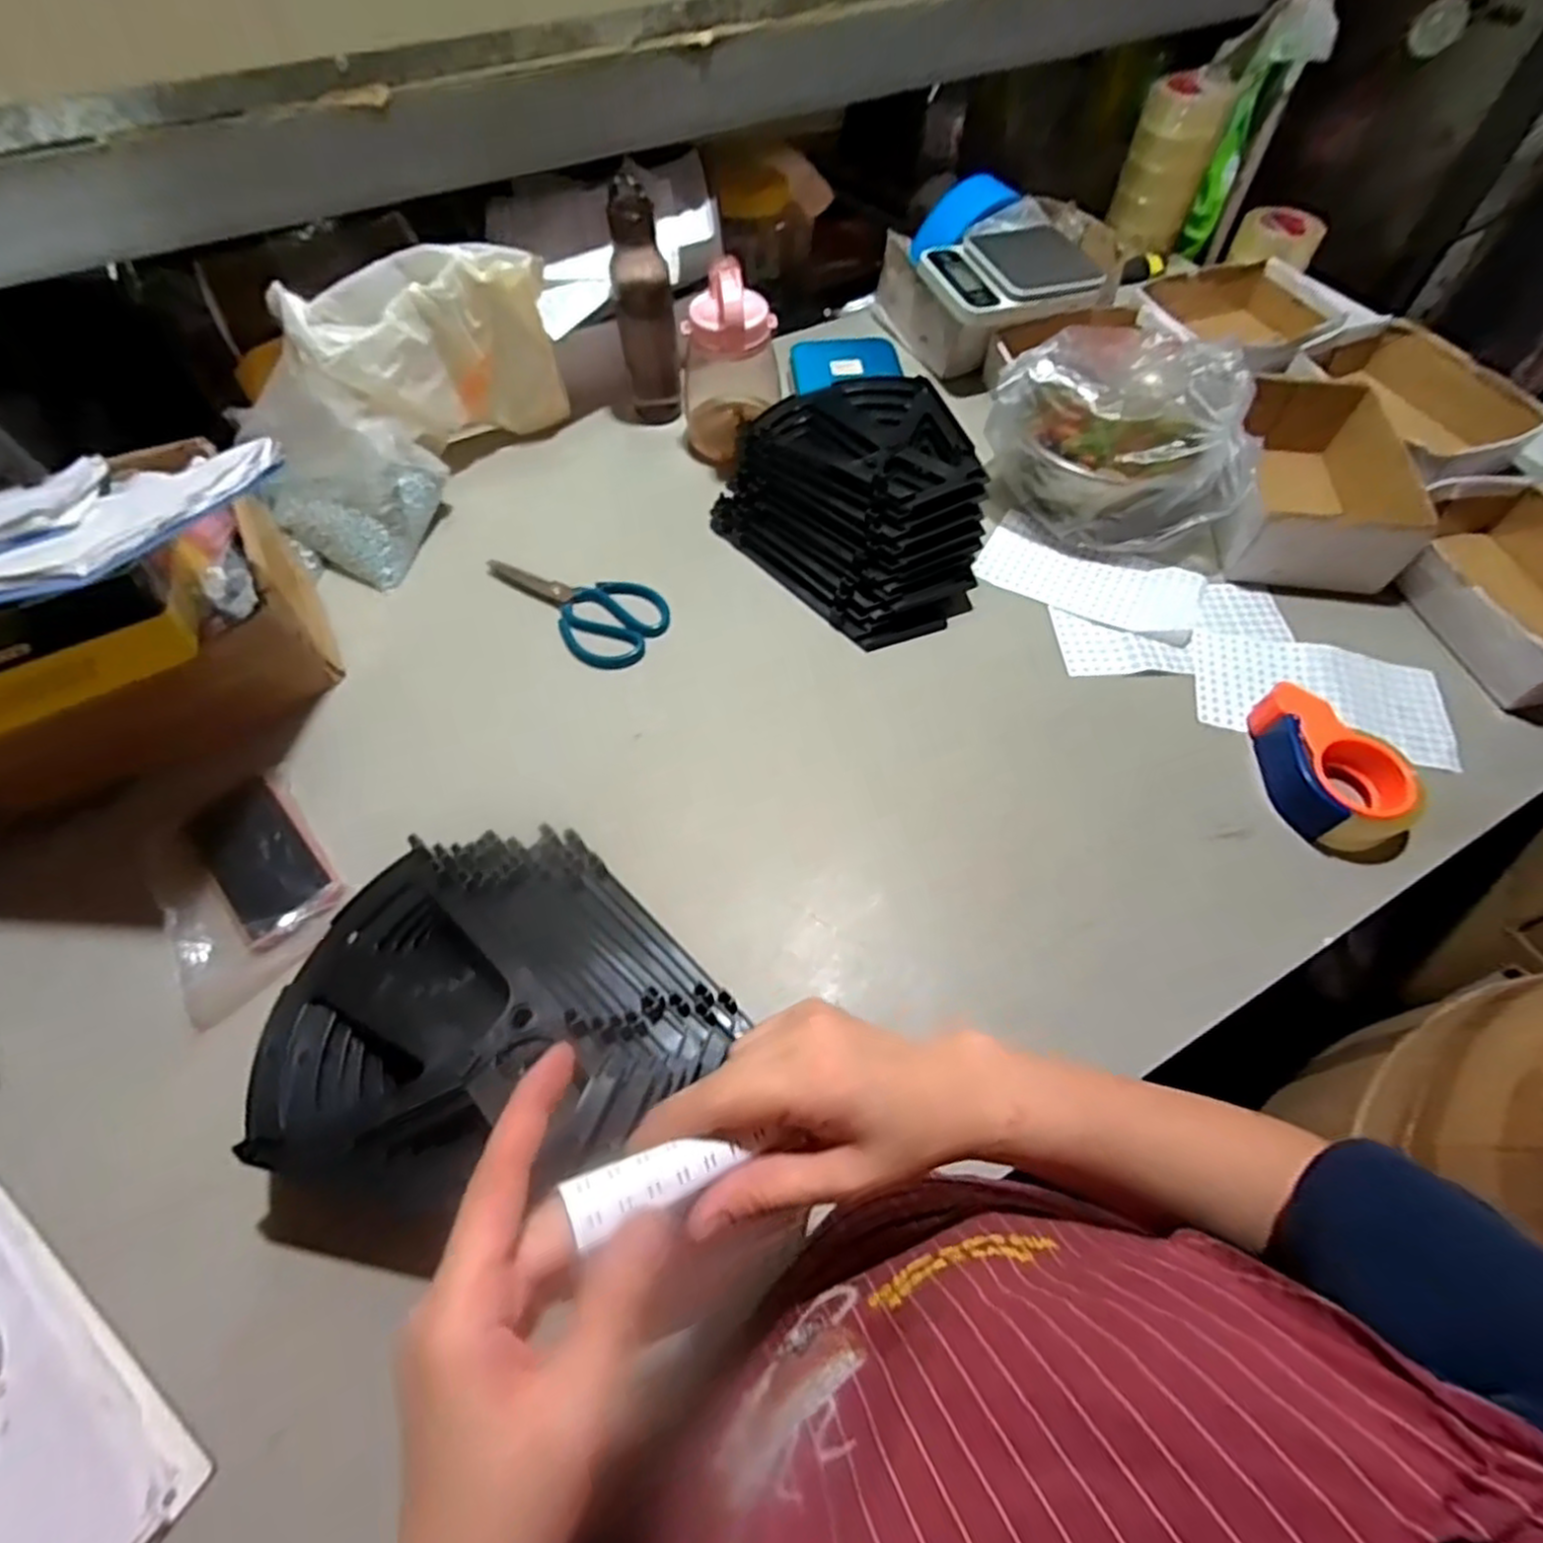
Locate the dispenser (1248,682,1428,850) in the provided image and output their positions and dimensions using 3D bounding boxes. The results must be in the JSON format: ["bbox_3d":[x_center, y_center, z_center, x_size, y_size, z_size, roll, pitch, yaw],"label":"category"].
[{"bbox_3d":[0.501,0.001,0.641,0.106,0.052,0.141,5,60,3],"label":"dispenser"}]

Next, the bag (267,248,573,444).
[{"bbox_3d":[-0.369,-0.449,0.810,0.259,0.197,0.102,-37,66,-19],"label":"bag"}]

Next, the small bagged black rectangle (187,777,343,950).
[{"bbox_3d":[-0.425,0.067,0.600,0.076,0.017,0.161,-38,66,-19],"label":"small bagged black rectangle"}]

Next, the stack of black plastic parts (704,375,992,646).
[{"bbox_3d":[0.109,-0.310,0.812,0.283,0.087,0.328,-39,66,-20],"label":"stack of black plastic parts"}]

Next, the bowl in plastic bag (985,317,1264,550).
[{"bbox_3d":[0.383,-0.351,0.792,0.173,0.159,0.247,-36,65,-19],"label":"bowl in plastic bag"}]

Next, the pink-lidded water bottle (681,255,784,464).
[{"bbox_3d":[-0.046,-0.462,0.831,0.110,0.198,0.115,-4,59,-2],"label":"pink-lidded water bottle"}]

